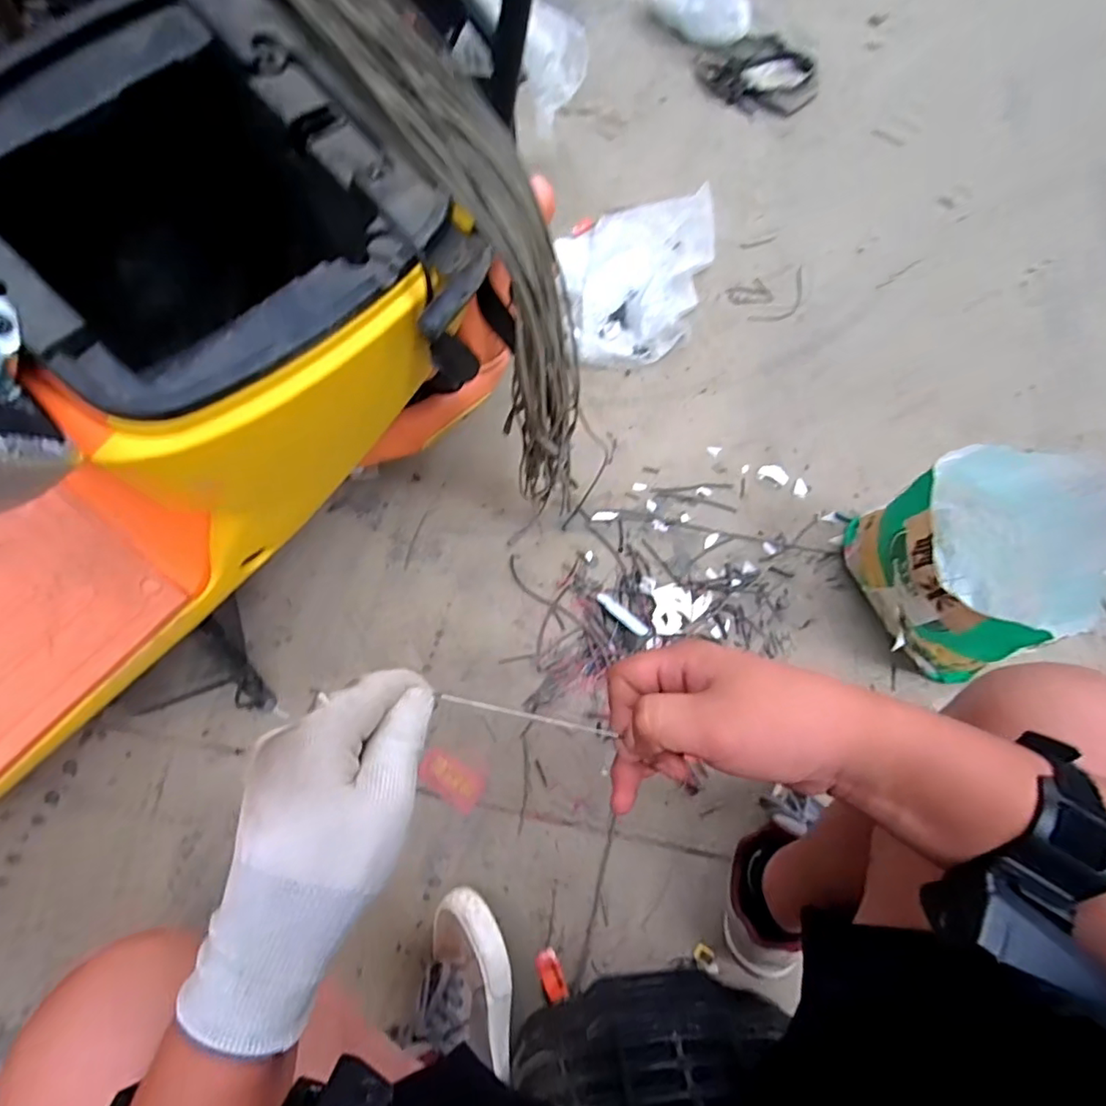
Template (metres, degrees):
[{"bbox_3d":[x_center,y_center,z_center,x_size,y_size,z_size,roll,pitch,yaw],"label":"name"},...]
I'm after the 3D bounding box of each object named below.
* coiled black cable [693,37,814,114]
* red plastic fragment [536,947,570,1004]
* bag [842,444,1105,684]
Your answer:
[{"bbox_3d":[0.522,-1.197,1.440,0.272,0.047,0.291,-30,68,-12],"label":"coiled black cable"},{"bbox_3d":[0.000,0.503,0.680,0.027,0.004,0.053,-19,62,-15],"label":"red plastic fragment"},{"bbox_3d":[0.516,0.014,0.736,0.215,0.251,0.236,-21,66,-8],"label":"bag"}]

